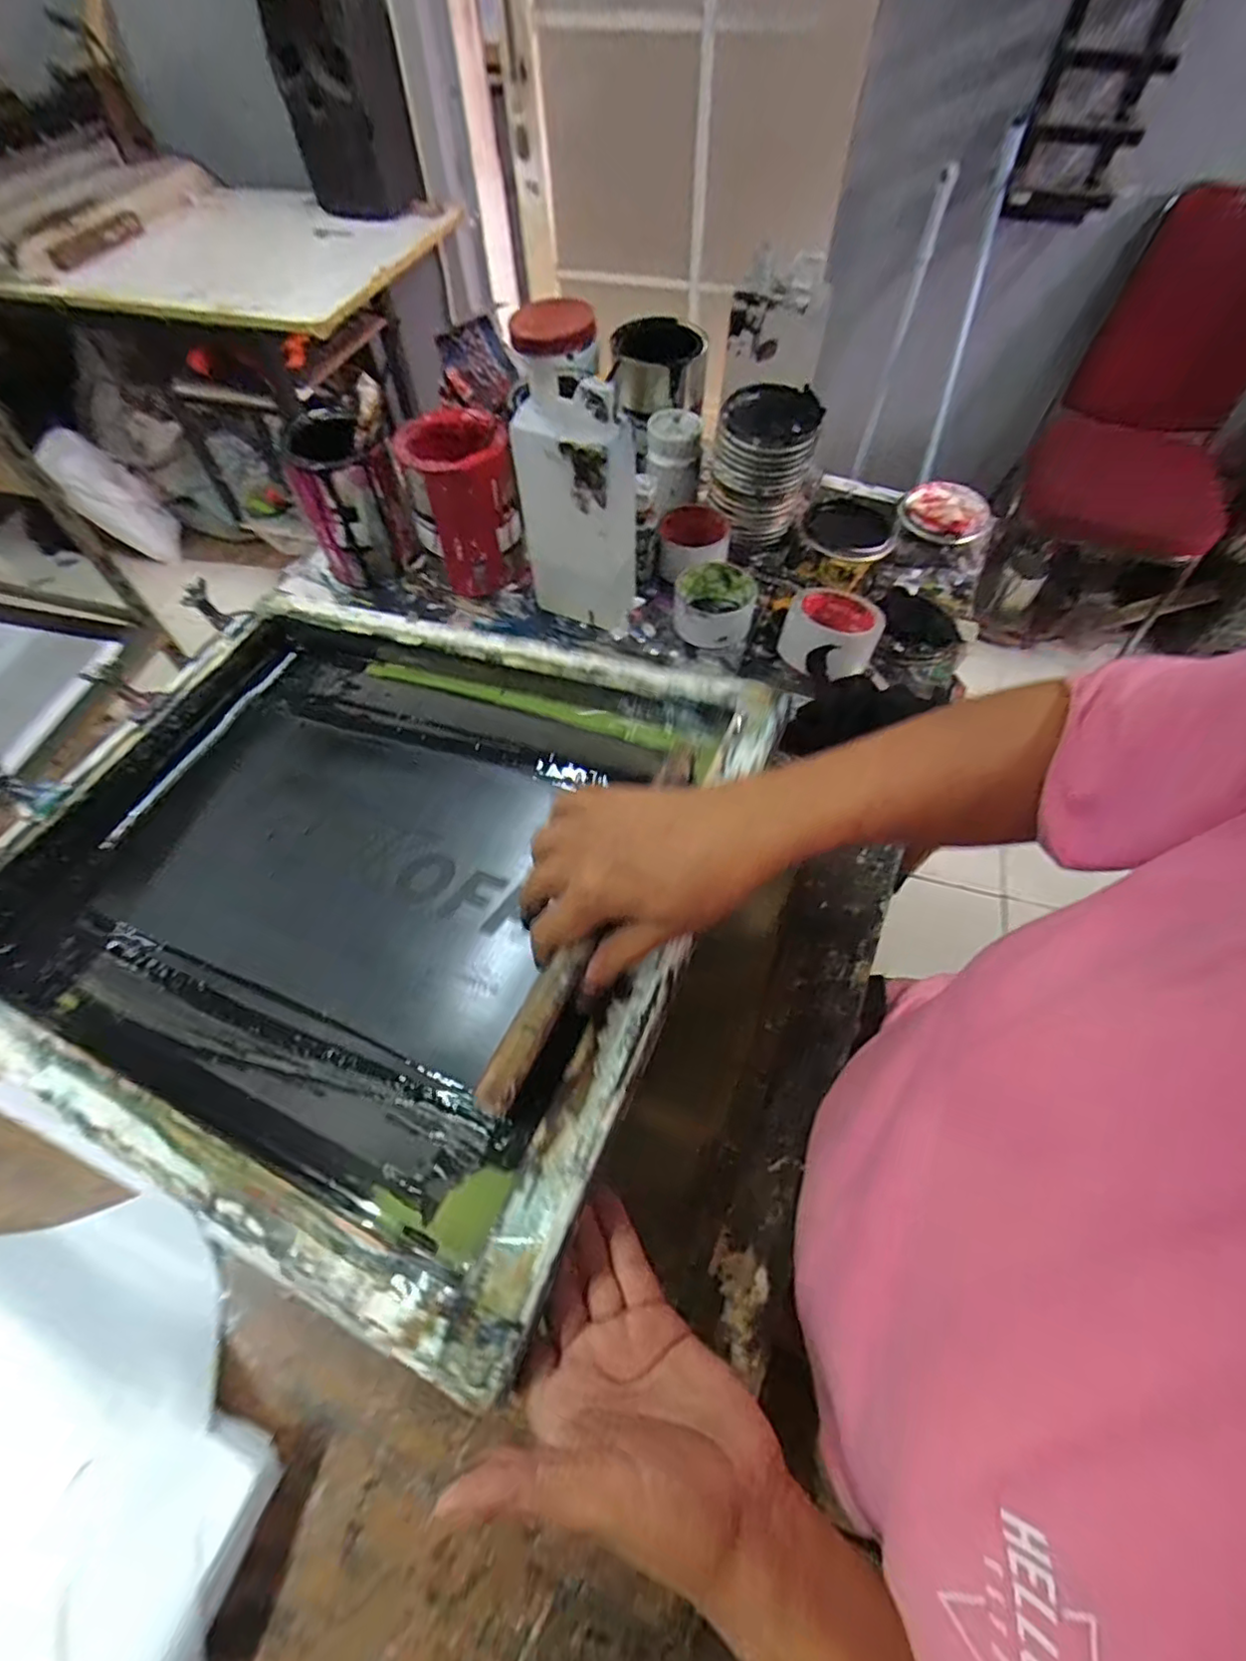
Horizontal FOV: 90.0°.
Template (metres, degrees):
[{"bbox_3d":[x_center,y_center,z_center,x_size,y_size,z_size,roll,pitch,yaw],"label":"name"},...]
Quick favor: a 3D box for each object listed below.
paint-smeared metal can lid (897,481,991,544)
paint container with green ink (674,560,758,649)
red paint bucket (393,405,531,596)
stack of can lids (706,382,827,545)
[{"bbox_3d":[0.393,-0.392,0.764,0.096,0.019,0.095,0,60,1],"label":"paint-smeared metal can lid"},{"bbox_3d":[0.097,-0.236,0.664,0.086,0.052,0.086,8,60,6],"label":"paint container with green ink"},{"bbox_3d":[-0.164,-0.345,0.654,0.097,0.153,0.100,0,60,1],"label":"red paint bucket"},{"bbox_3d":[0.151,-0.399,0.684,0.102,0.122,0.096,14,61,9],"label":"stack of can lids"}]

